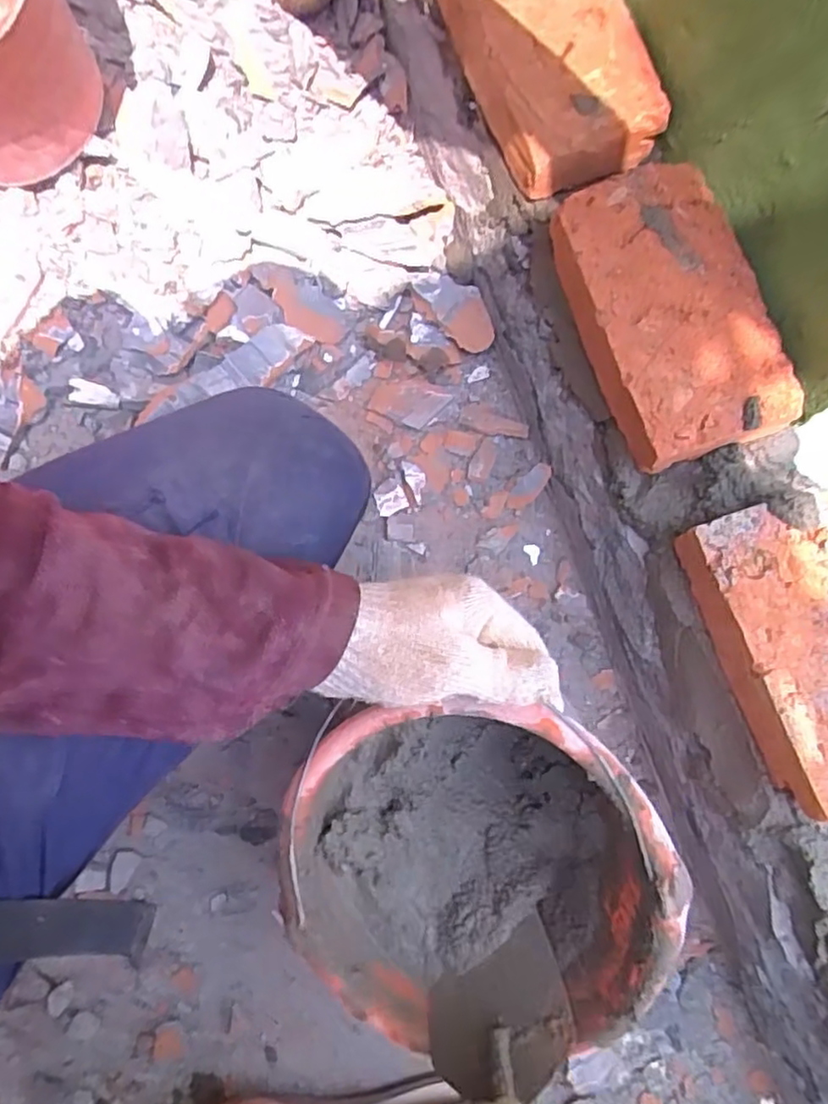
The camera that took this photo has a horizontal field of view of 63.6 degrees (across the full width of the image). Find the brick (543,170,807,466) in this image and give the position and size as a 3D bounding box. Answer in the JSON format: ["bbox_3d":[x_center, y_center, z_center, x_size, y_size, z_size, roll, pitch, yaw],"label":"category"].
[{"bbox_3d":[0.174,-0.162,0.460,0.106,0.048,0.201,-20,80,-4],"label":"brick"}]

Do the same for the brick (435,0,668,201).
[{"bbox_3d":[0.098,-0.366,0.495,0.112,0.054,0.195,-20,80,-4],"label":"brick"}]

